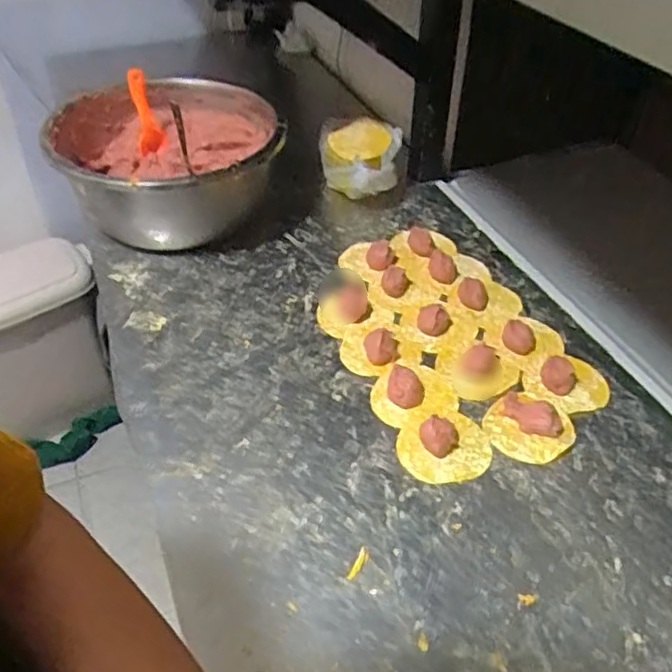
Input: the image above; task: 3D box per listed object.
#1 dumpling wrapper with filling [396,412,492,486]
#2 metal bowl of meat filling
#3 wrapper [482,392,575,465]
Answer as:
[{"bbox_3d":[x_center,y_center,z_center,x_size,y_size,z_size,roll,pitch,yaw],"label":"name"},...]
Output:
[{"bbox_3d":[0.099,0.099,0.587,0.082,0.019,0.069,-15,45,-16],"label":"dumpling wrapper with filling"},{"bbox_3d":[-0.210,-0.231,0.840,0.267,0.138,0.274,0,42,0],"label":"metal bowl of meat filling"},{"bbox_3d":[0.180,0.084,0.606,0.070,0.010,0.074,0,42,0],"label":"wrapper"}]

